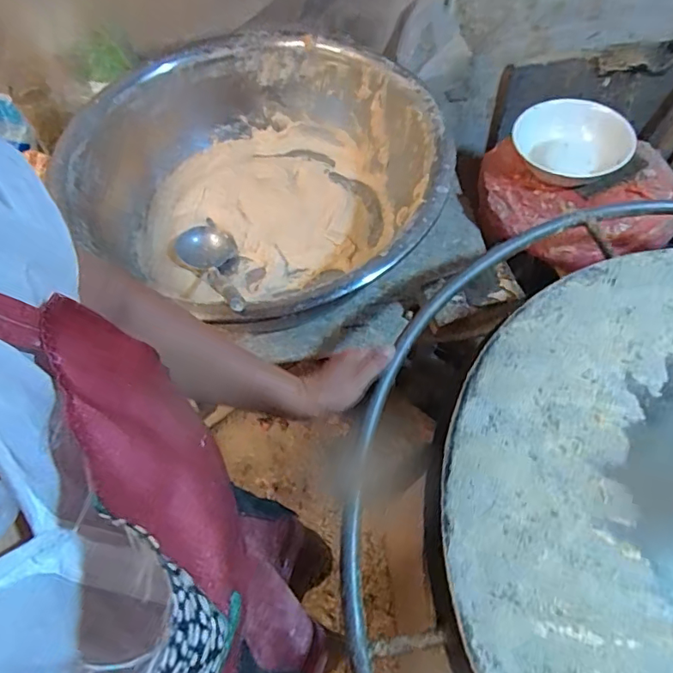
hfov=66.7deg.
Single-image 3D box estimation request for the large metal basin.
[{"bbox_3d":[-0.112,-0.263,0.870,0.597,0.187,0.529,36,66,20],"label":"large metal basin"}]

